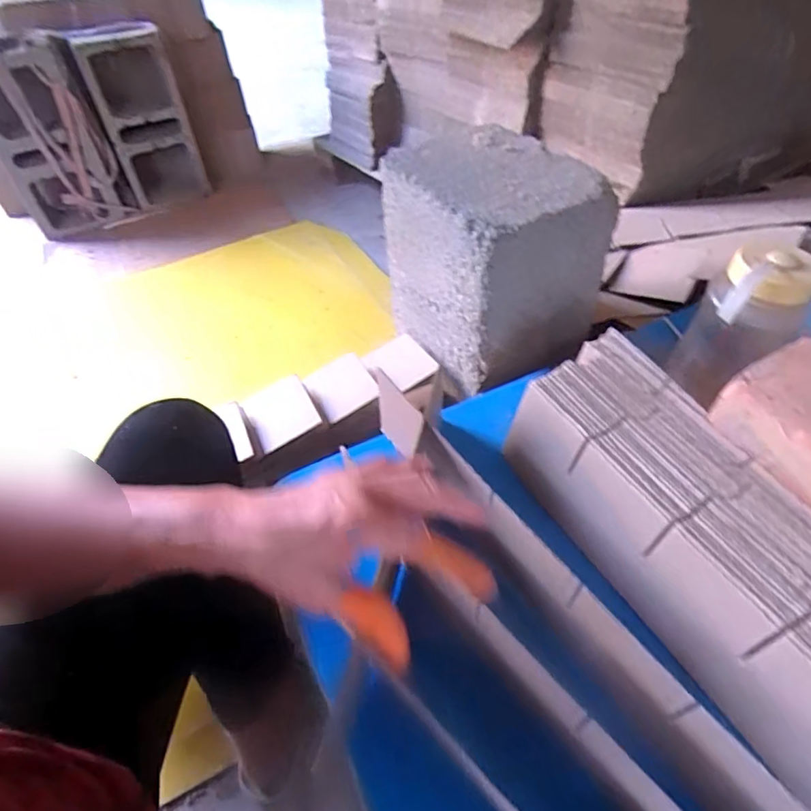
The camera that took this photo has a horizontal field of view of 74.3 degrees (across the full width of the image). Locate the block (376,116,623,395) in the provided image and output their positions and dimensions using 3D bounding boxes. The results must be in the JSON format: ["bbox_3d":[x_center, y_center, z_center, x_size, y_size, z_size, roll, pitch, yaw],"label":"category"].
[{"bbox_3d":[0.109,-0.188,0.701,0.197,0.239,0.230,-21,50,-14],"label":"block"}]

